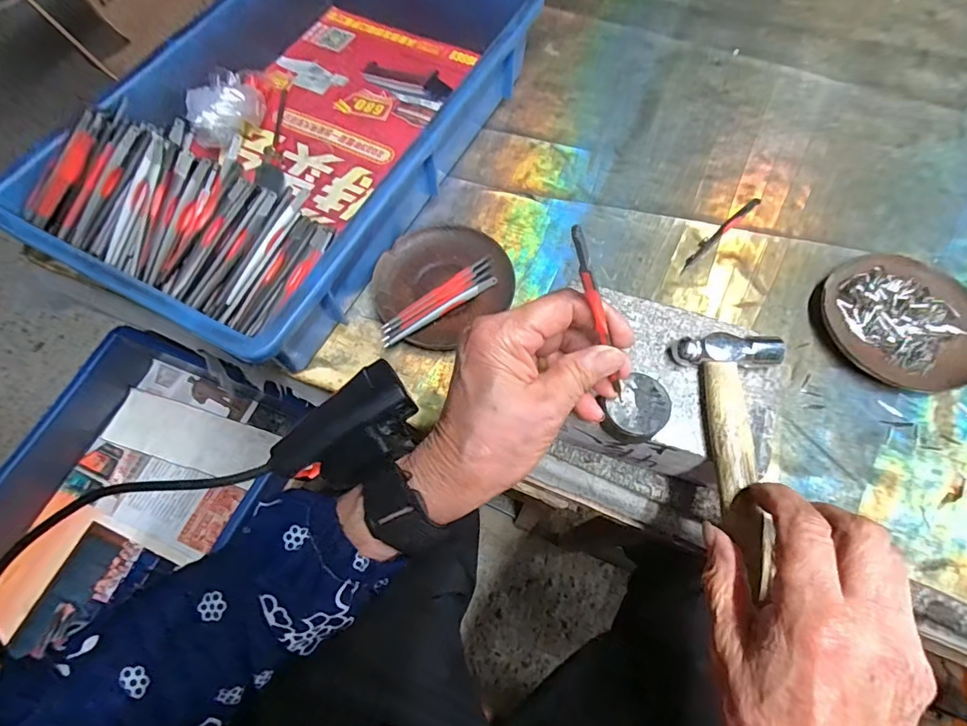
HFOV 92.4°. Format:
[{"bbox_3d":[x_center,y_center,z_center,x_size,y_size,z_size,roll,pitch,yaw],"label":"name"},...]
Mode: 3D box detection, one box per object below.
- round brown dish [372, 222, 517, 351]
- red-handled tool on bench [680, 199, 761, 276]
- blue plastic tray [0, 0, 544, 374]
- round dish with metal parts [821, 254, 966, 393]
[{"bbox_3d":[-0.034,-0.068,0.388,0.111,0.014,0.106,-1,67,1],"label":"round brown dish"},{"bbox_3d":[0.206,-0.114,0.404,0.108,0.005,0.010,-40,71,-14],"label":"red-handled tool on bench"},{"bbox_3d":[-0.158,-0.223,0.417,0.272,0.095,0.429,26,70,12],"label":"blue plastic tray"},{"bbox_3d":[0.328,-0.035,0.362,0.105,0.015,0.113,-1,67,1],"label":"round dish with metal parts"}]

